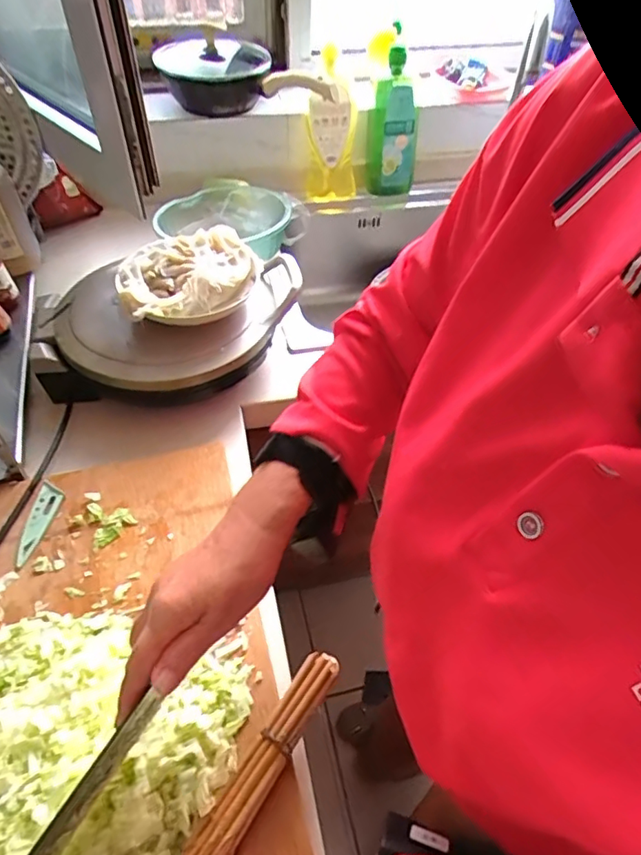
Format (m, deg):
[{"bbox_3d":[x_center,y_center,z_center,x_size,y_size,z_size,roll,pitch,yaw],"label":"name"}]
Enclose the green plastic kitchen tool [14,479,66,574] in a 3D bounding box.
[{"bbox_3d":[-0.289,0.098,0.556,0.025,0.011,0.096,4,49,2],"label":"green plastic kitchen tool"}]

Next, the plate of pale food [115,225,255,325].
[{"bbox_3d":[-0.163,-0.186,0.669,0.172,0.043,0.152,-19,52,-18],"label":"plate of pale food"}]

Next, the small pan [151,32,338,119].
[{"bbox_3d":[-0.138,-0.605,0.904,0.263,0.092,0.200,-17,51,-15],"label":"small pan"}]

